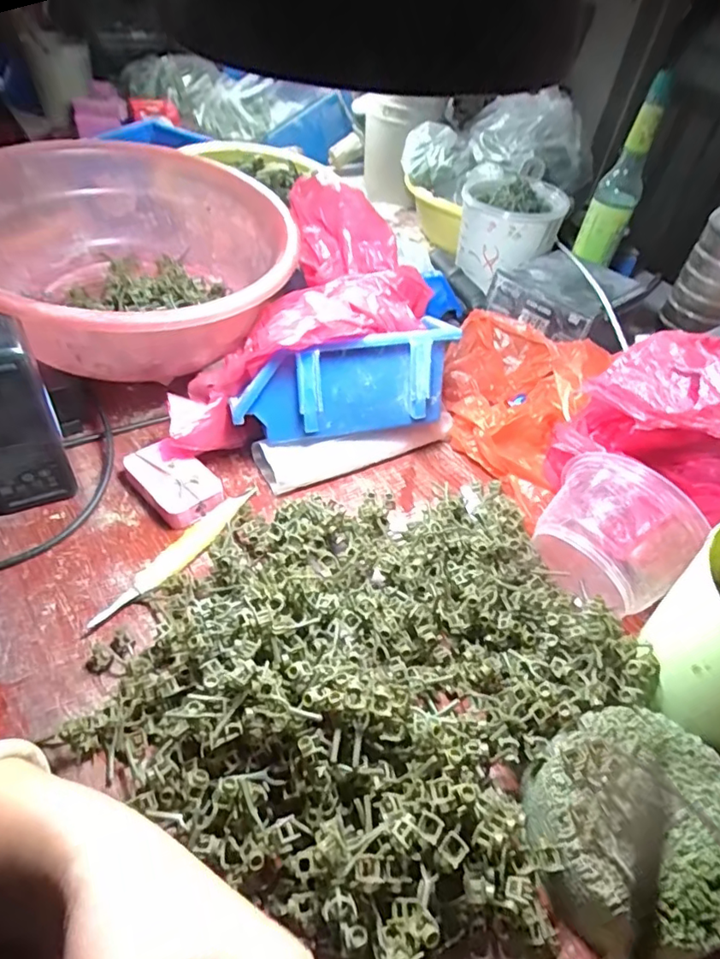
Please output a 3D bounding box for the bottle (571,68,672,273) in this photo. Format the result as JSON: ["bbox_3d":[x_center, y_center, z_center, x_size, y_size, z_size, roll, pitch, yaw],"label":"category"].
[{"bbox_3d":[0.302,-0.345,0.632,0.049,0.177,0.047,34,52,23],"label":"bottle"}]

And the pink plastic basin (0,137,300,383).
[{"bbox_3d":[-0.168,-0.173,0.442,0.239,0.102,0.241,4,46,-4],"label":"pink plastic basin"}]

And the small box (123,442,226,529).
[{"bbox_3d":[-0.141,0.002,0.415,0.073,0.019,0.047,37,53,25],"label":"small box"}]

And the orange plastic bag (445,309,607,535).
[{"bbox_3d":[0.139,-0.077,0.497,0.128,0.074,0.211,-14,50,-19],"label":"orange plastic bag"}]

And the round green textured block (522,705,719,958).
[{"bbox_3d":[0.137,0.176,0.280,0.110,0.053,0.099,-10,49,-16],"label":"round green textured block"}]

